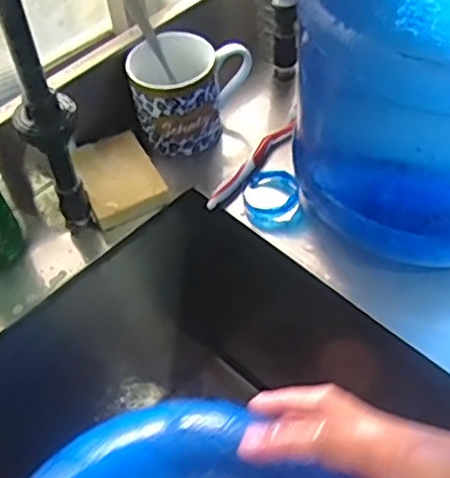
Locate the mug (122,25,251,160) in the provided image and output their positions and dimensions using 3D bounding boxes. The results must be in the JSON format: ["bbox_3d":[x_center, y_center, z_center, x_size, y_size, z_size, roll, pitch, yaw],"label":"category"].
[{"bbox_3d":[-0.044,-0.162,0.722,0.097,0.106,0.129,28,59,25],"label":"mug"}]

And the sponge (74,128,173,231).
[{"bbox_3d":[-0.113,-0.067,0.696,0.075,0.021,0.112,-25,53,-14],"label":"sponge"}]

